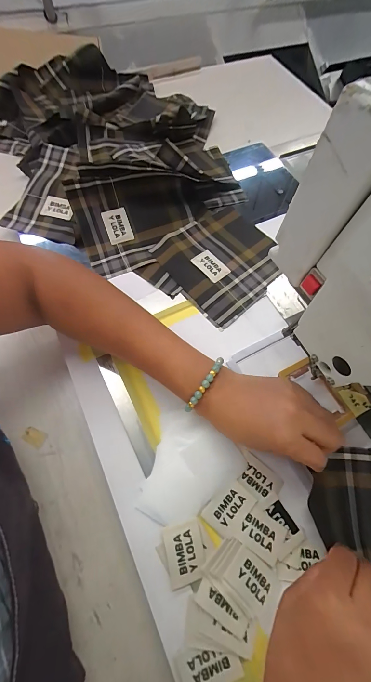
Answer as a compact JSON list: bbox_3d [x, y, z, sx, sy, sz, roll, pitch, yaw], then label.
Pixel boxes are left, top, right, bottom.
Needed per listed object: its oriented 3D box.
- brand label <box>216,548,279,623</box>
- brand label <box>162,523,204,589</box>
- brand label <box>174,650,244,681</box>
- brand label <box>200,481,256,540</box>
[{"bbox_3d":[0.059,0.215,0.250,0.036,0.004,0.049,-38,79,-27],"label":"brand label"},{"bbox_3d":[0.000,0.198,0.257,0.035,0.004,0.048,-11,68,-5],"label":"brand label"},{"bbox_3d":[0.018,0.270,0.230,0.051,0.004,0.036,-19,73,-10],"label":"brand label"},{"bbox_3d":[0.043,0.166,0.275,0.034,0.004,0.047,41,73,15],"label":"brand label"}]

